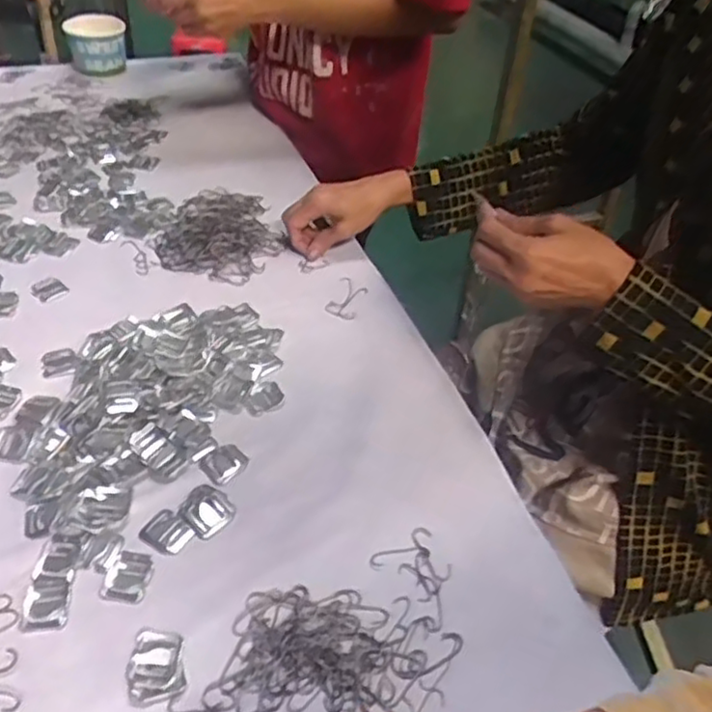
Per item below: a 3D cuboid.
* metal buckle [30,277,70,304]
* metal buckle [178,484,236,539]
[{"bbox_3d":[-0.331,-0.072,0.743,0.035,0.004,0.034,33,50,28],"label":"metal buckle"},{"bbox_3d":[-0.119,0.121,0.548,0.042,0.004,0.038,35,50,29],"label":"metal buckle"}]

